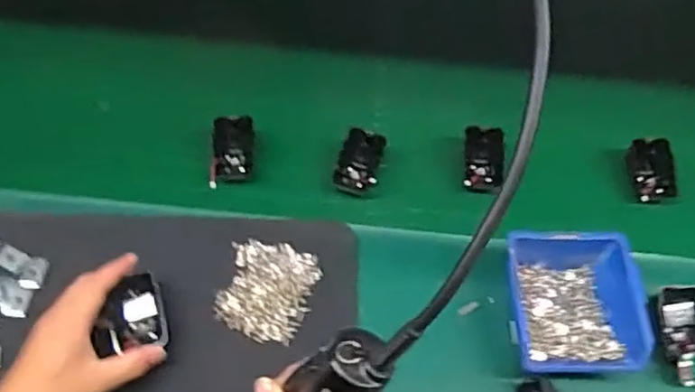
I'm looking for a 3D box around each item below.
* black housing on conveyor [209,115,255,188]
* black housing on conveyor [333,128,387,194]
[{"bbox_3d":[-0.123,-0.045,0.666,0.042,0.039,0.070,2,57,-3],"label":"black housing on conveyor"},{"bbox_3d":[0.013,-0.033,0.667,0.048,0.039,0.066,15,58,6],"label":"black housing on conveyor"}]

